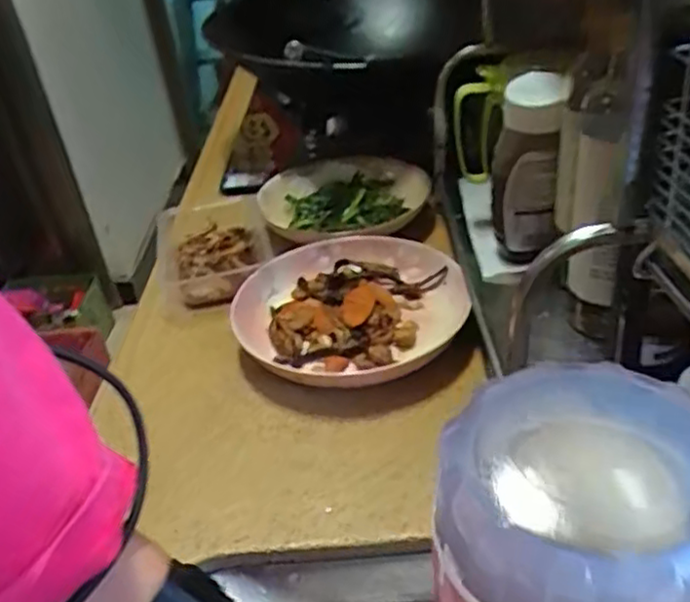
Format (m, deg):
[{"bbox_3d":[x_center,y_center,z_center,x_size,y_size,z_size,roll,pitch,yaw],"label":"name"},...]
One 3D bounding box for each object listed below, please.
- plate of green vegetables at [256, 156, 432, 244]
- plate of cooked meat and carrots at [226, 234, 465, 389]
[{"bbox_3d":[-0.005,-0.126,0.796,0.183,0.026,0.198,-5,33,4],"label":"plate of green vegetables"},{"bbox_3d":[0.002,0.009,0.626,0.197,0.042,0.198,-5,33,4],"label":"plate of cooked meat and carrots"}]

